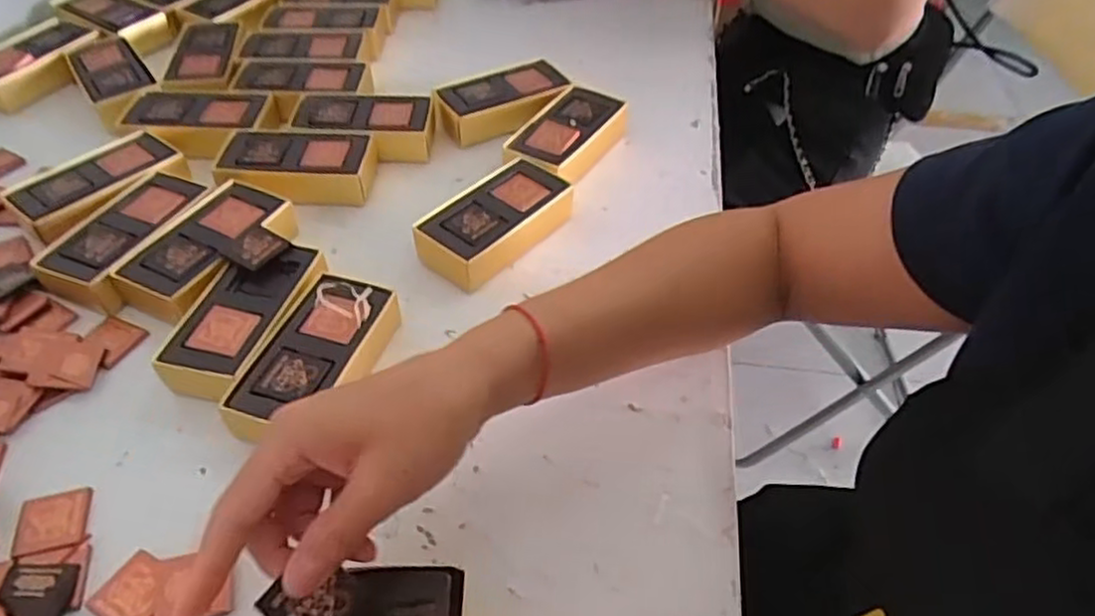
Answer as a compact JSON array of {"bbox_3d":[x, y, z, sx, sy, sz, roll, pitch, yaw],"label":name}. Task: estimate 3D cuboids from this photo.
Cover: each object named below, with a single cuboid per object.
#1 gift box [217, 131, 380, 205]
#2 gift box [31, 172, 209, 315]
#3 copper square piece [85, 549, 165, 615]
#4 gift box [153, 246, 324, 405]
[{"bbox_3d":[-0.197,-0.109,0.562,0.116,0.033,0.063,0,47,0],"label":"gift box"},{"bbox_3d":[-0.291,-0.050,0.503,0.057,0.030,0.113,19,49,16],"label":"gift box"},{"bbox_3d":[-0.201,0.139,0.348,0.034,0.004,0.034,21,50,18],"label":"copper square piece"},{"bbox_3d":[-0.190,0.009,0.452,0.062,0.033,0.119,13,48,12],"label":"gift box"}]

